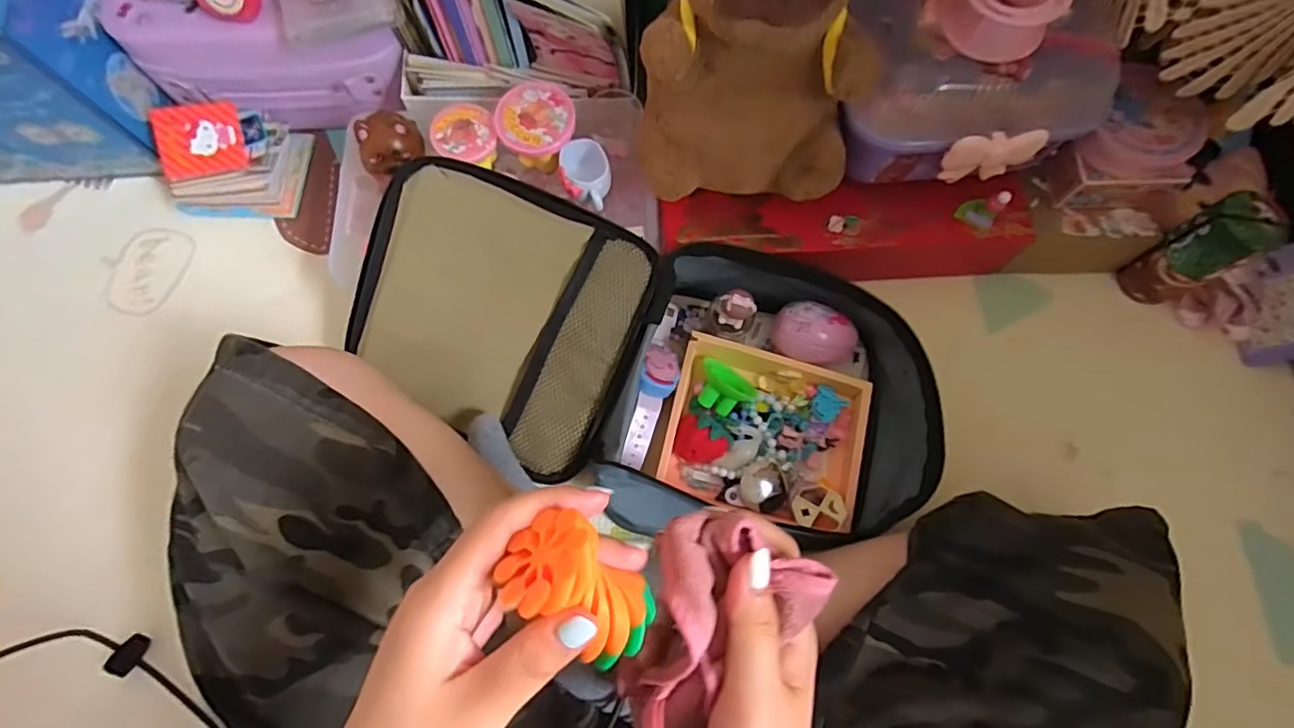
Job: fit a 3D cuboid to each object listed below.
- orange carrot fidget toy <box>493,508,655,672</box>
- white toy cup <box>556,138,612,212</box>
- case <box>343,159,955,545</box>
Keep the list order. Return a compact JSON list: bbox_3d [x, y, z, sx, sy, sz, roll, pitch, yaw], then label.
[{"bbox_3d":[-0.022,0.082,0.215,0.055,0.029,0.037,44,77,-21],"label":"orange carrot fidget toy"},{"bbox_3d":[-0.054,-0.166,0.511,0.042,0.031,0.068,-10,54,-3],"label":"white toy cup"},{"bbox_3d":[-0.003,0.000,0.492,0.468,0.119,0.228,11,74,2],"label":"case"}]

